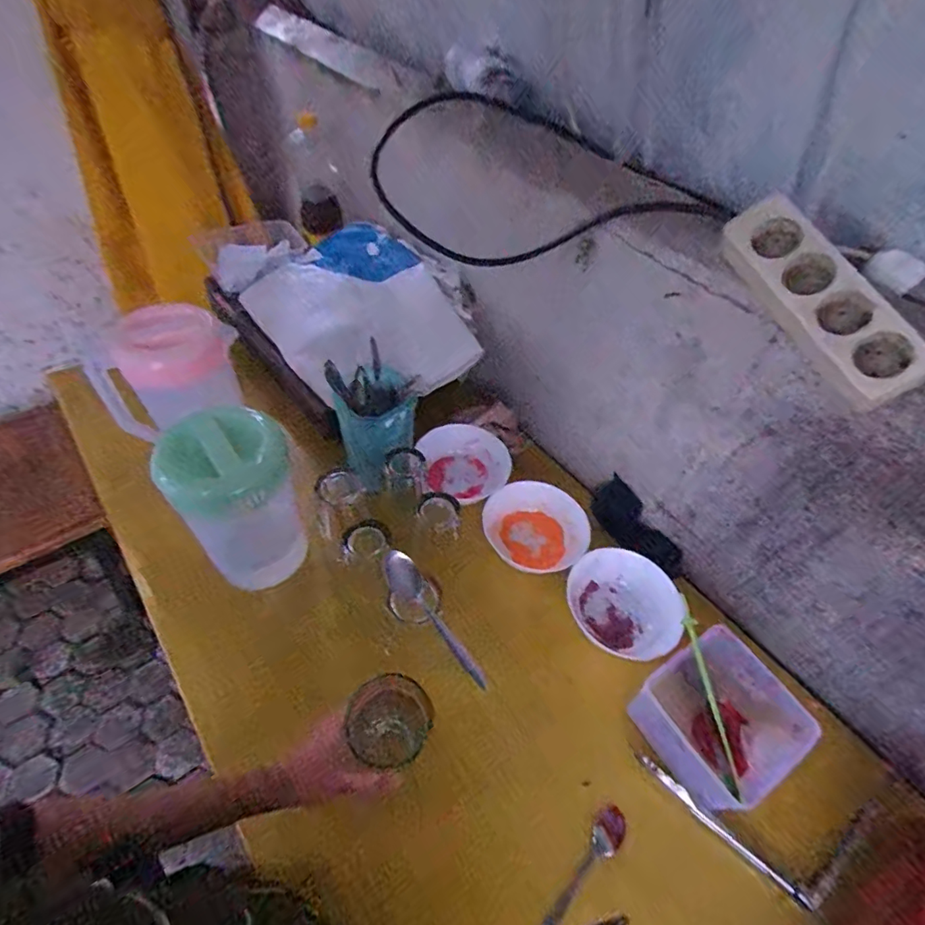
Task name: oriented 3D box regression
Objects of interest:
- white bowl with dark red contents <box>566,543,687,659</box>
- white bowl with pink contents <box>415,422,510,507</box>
[{"bbox_3d":[0.212,0.183,0.657,0.115,0.050,0.139,-25,57,-22],"label":"white bowl with dark red contents"},{"bbox_3d":[0.005,0.010,0.775,0.116,0.069,0.131,-19,55,-17],"label":"white bowl with pink contents"}]

